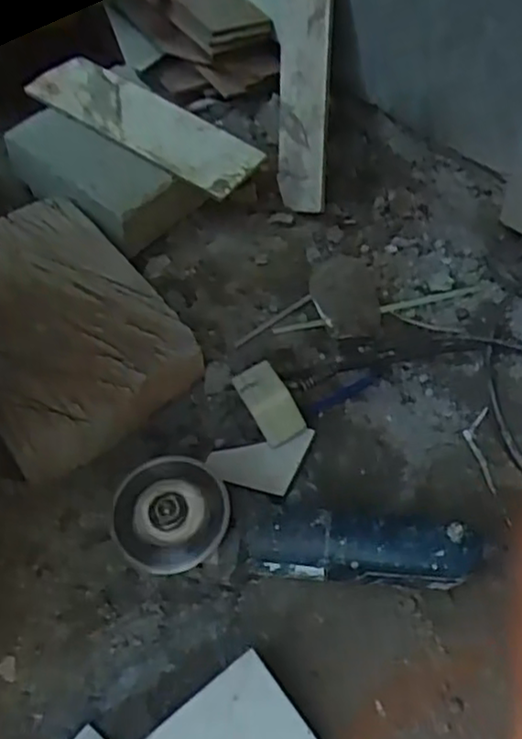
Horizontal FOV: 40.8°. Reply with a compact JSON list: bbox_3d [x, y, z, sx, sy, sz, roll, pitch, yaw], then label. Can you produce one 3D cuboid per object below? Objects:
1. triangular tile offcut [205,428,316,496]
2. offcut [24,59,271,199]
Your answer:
[{"bbox_3d":[0.003,0.092,0.666,0.100,0.009,0.056,-9,58,-3],"label":"triangular tile offcut"},{"bbox_3d":[-0.149,-0.312,0.875,0.324,0.017,0.099,32,61,22],"label":"offcut"}]

